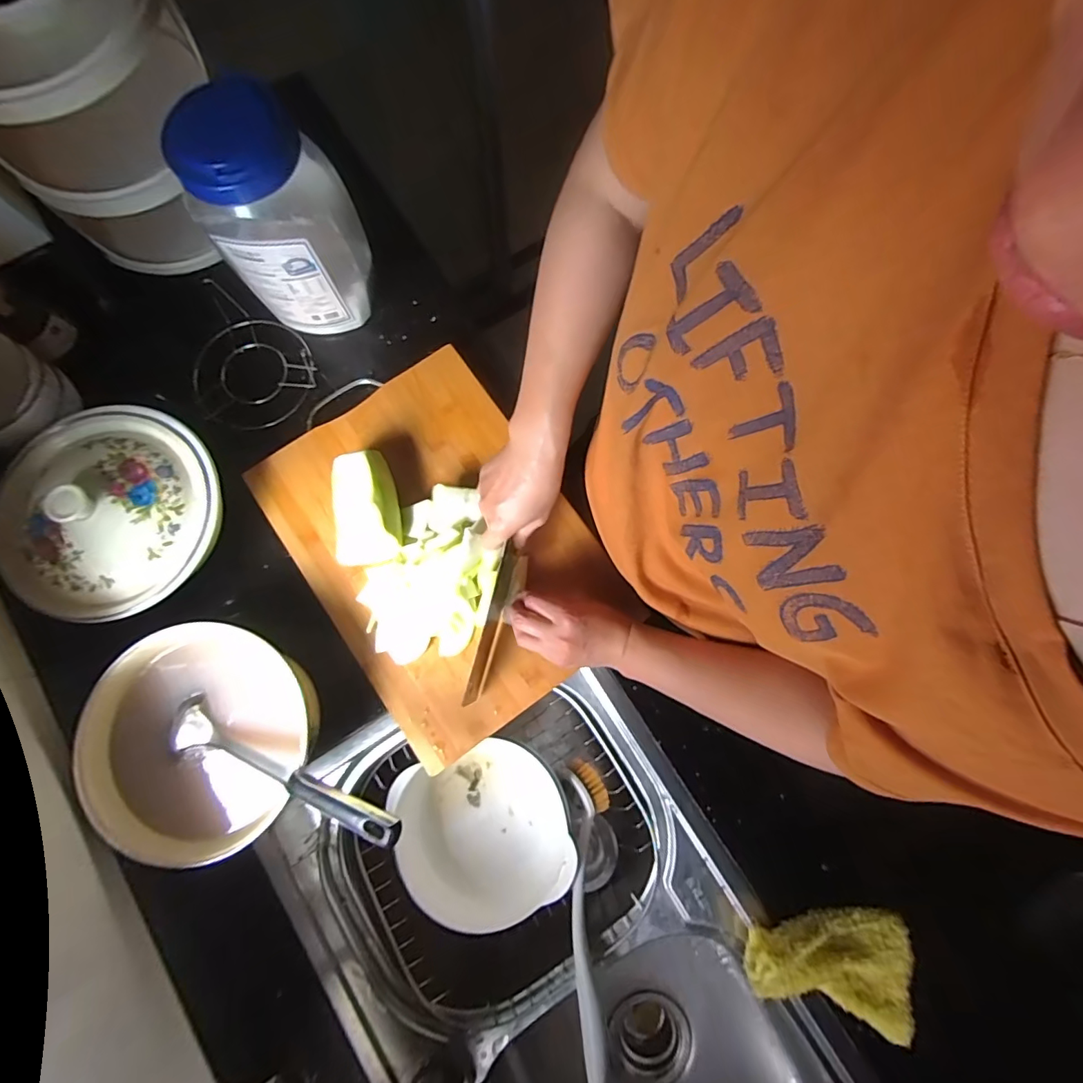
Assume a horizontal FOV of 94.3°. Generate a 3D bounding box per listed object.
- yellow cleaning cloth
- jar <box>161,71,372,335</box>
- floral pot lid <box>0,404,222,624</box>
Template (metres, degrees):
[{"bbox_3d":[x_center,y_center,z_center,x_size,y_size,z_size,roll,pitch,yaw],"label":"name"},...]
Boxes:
[{"bbox_3d":[0.287,0.405,0.484,0.156,0.047,0.099,19,80,3],"label":"yellow cleaning cloth"},{"bbox_3d":[-0.264,-0.339,0.532,0.119,0.208,0.121,0,80,0],"label":"jar"},{"bbox_3d":[-0.441,-0.035,0.493,0.203,0.055,0.213,0,80,0],"label":"floral pot lid"}]

